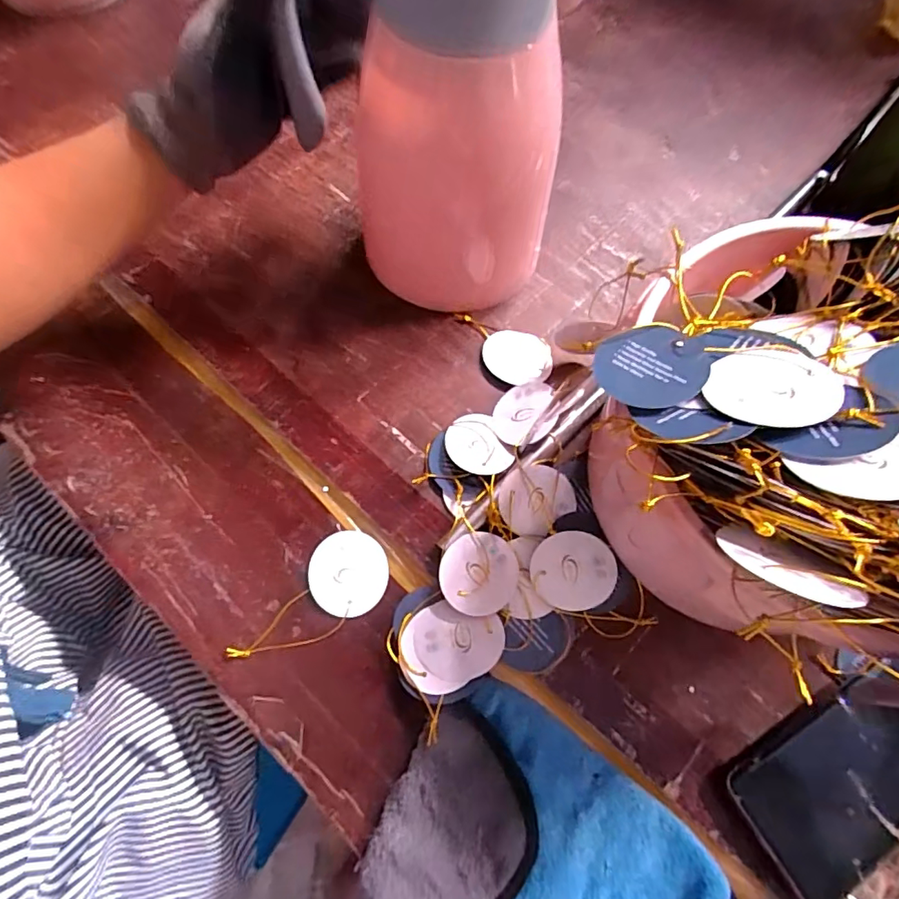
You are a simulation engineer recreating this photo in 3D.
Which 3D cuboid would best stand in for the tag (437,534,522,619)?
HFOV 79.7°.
[{"bbox_3d":[0.019,0.078,0.340,0.049,0.007,0.050,6,66,-12],"label":"tag"}]

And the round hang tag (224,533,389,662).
[{"bbox_3d":[-0.083,0.099,0.339,0.050,0.005,0.105,39,72,14],"label":"round hang tag"}]

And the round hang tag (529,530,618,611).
[{"bbox_3d":[0.079,0.078,0.344,0.052,0.004,0.047,-2,77,7],"label":"round hang tag"}]

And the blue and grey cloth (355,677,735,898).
[{"bbox_3d":[0.042,0.199,0.294,0.182,0.017,0.122,-6,67,-4],"label":"blue and grey cloth"}]

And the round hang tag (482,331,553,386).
[{"bbox_3d":[0.052,-0.071,0.409,0.052,0.004,0.047,22,64,12],"label":"round hang tag"}]

